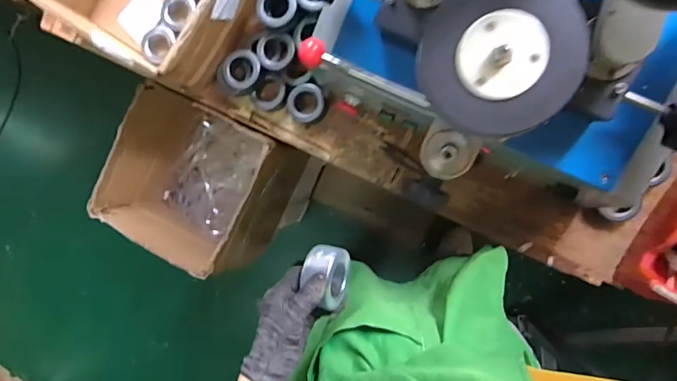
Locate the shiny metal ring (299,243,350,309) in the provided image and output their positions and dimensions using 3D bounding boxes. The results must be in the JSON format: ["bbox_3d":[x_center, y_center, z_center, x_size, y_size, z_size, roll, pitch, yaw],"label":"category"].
[{"bbox_3d":[-0.013,0.101,0.513,0.033,0.068,0.072,2,91,28],"label":"shiny metal ring"}]

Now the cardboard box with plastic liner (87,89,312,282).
[{"bbox_3d":[-0.298,-0.024,1.009,0.316,0.294,0.306,27,96,8],"label":"cardboard box with plastic liner"}]

